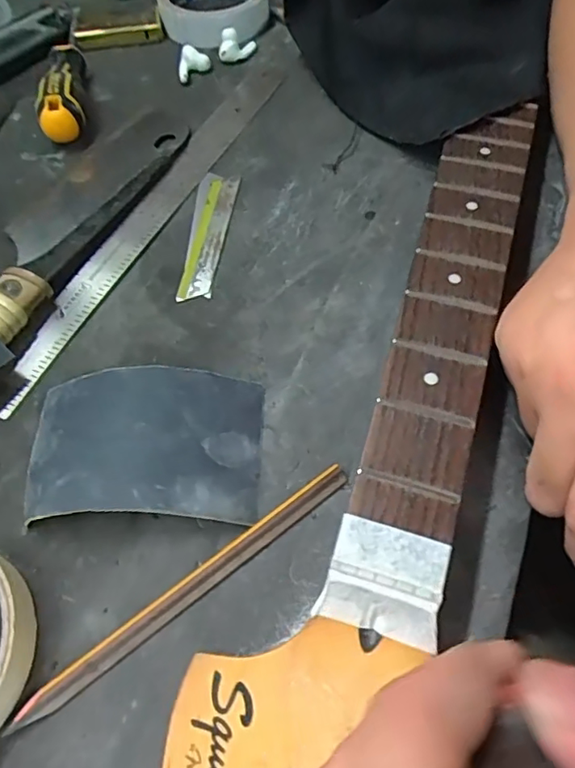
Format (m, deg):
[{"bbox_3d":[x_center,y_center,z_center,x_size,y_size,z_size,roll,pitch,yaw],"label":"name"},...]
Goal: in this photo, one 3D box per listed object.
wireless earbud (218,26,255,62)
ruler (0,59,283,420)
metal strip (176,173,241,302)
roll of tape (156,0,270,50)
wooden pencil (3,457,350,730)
[{"bbox_3d":[-0.039,-0.260,0.421,0.017,0.021,0.030,21,61,14],"label":"wireless earbud"},{"bbox_3d":[-0.077,-0.118,0.348,0.027,0.006,0.319,23,61,10],"label":"ruler"},{"bbox_3d":[-0.048,-0.091,0.329,0.024,0.004,0.101,5,59,5],"label":"metal strip"},{"bbox_3d":[-0.060,-0.309,0.446,0.086,0.028,0.105,-5,58,-1],"label":"roll of tape"},{"bbox_3d":[-0.037,0.081,0.222,0.152,0.007,0.009,-34,63,-18],"label":"wooden pencil"}]

